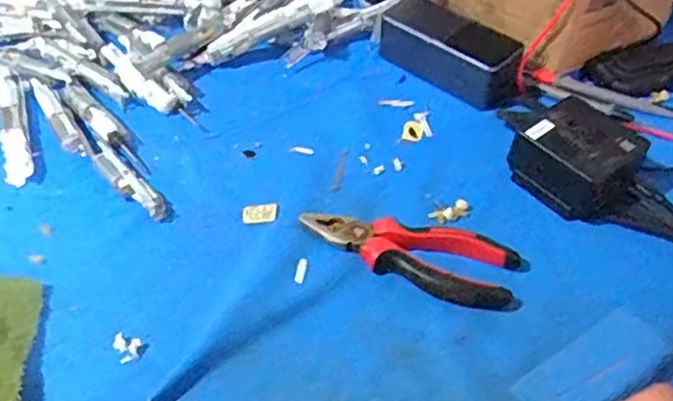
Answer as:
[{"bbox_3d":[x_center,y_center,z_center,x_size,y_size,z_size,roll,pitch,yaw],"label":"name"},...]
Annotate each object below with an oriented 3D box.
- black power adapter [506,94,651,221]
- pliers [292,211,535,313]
[{"bbox_3d":[0.187,-0.033,0.526,0.064,0.052,0.083,-33,56,-29],"label":"black power adapter"},{"bbox_3d":[0.053,0.038,0.482,0.155,0.019,0.051,11,46,7],"label":"pliers"}]

